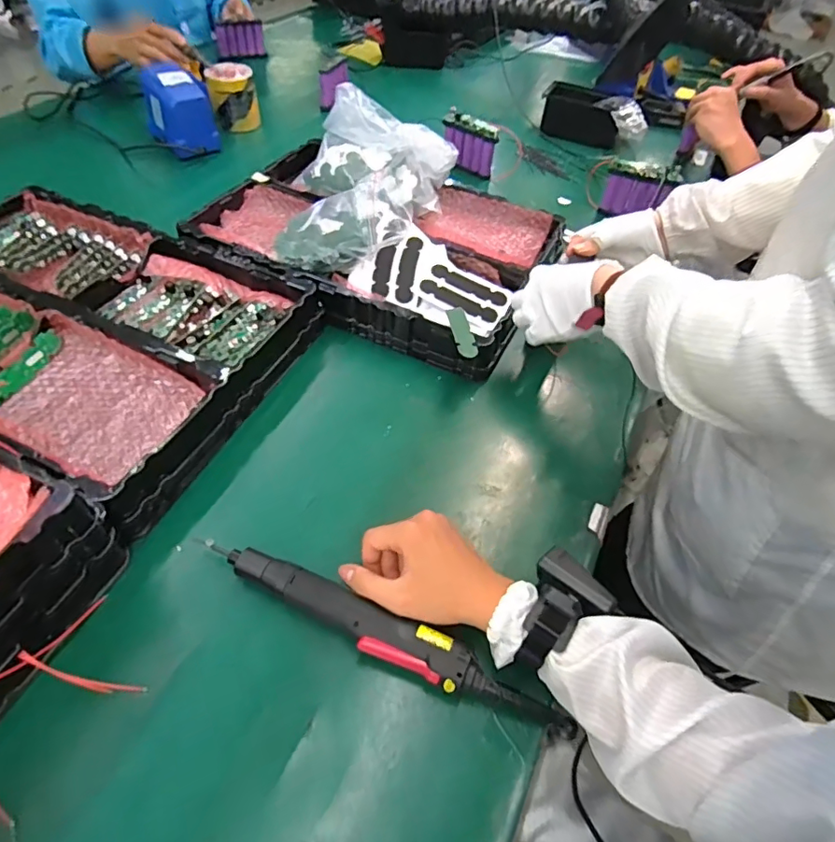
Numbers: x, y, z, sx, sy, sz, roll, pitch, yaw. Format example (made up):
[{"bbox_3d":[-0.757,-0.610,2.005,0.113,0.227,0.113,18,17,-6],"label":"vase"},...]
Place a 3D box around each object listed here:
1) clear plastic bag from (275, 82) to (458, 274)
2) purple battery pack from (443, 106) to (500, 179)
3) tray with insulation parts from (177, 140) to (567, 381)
[{"bbox_3d":[-0.068,-0.346,0.754,0.238,0.105,0.328,1,51,-4],"label":"clear plastic bag"},{"bbox_3d":[0.092,-0.496,0.954,0.103,0.092,0.025,33,56,21],"label":"purple battery pack"},{"bbox_3d":[-0.052,-0.268,0.767,0.466,0.086,0.346,23,53,13],"label":"tray with insulation parts"}]

